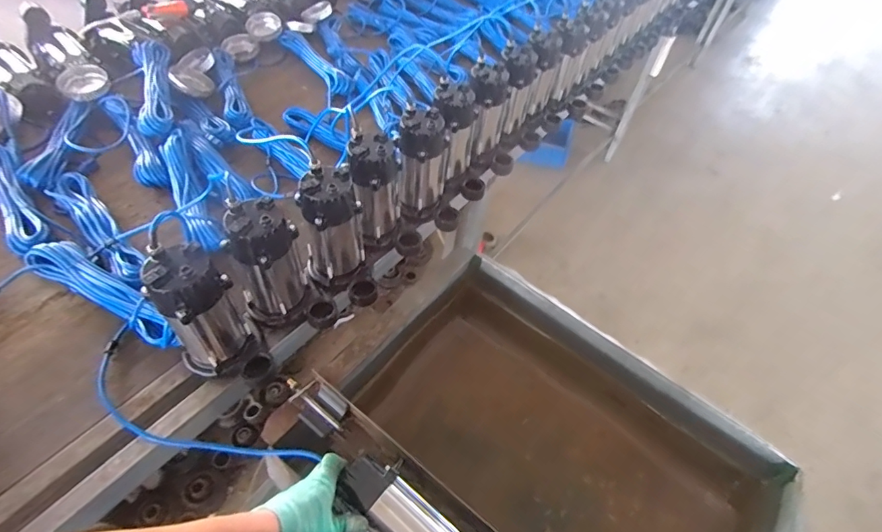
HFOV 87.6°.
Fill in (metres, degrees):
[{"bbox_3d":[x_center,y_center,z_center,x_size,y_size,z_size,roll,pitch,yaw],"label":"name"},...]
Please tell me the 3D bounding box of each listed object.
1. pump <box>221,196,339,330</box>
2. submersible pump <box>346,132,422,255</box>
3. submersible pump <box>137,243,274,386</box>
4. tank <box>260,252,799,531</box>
[{"bbox_3d":[-0.270,0.016,0.770,0.124,0.241,0.130,-22,57,-23],"label":"pump"},{"bbox_3d":[-0.109,-0.128,0.902,0.133,0.226,0.116,-10,53,-15],"label":"submersible pump"},{"bbox_3d":[-0.349,0.090,0.704,0.118,0.245,0.135,-30,60,-28],"label":"submersible pump"},{"bbox_3d":[0.171,0.385,0.813,0.743,0.273,0.602,37,56,21],"label":"tank"}]

